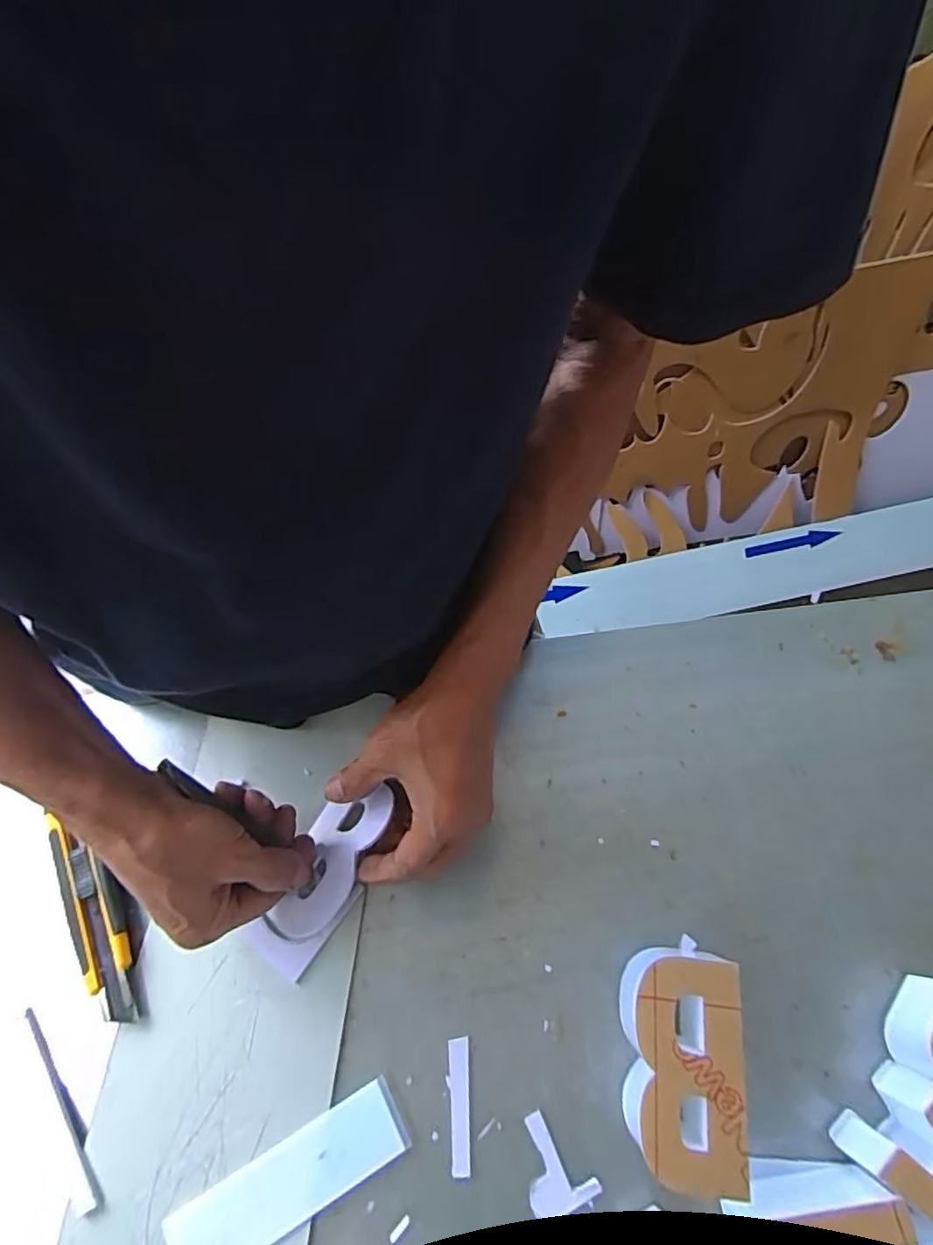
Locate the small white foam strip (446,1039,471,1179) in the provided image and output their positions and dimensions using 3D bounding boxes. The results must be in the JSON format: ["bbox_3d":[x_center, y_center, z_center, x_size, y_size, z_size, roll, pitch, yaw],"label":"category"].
[{"bbox_3d":[-0.005,0.288,0.359,0.013,0.004,0.067,-1,67,0],"label":"small white foam strip"}]

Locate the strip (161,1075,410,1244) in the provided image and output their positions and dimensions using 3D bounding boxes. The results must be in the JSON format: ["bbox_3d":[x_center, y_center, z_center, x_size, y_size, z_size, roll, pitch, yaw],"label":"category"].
[{"bbox_3d":[-0.102,0.321,0.344,0.135,0.004,0.040,-28,69,-11],"label":"strip"}]

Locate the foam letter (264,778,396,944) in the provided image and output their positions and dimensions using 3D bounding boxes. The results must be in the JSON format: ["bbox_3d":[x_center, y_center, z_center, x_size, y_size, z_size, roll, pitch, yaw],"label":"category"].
[{"bbox_3d":[-0.090,0.157,0.401,0.050,0.024,0.111,29,78,12],"label":"foam letter"}]

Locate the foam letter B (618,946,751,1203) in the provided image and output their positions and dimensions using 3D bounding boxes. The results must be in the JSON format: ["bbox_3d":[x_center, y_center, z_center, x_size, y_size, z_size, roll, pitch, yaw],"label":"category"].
[{"bbox_3d":[0.125,0.254,0.351,0.056,0.044,0.109,5,67,3],"label":"foam letter B"}]

